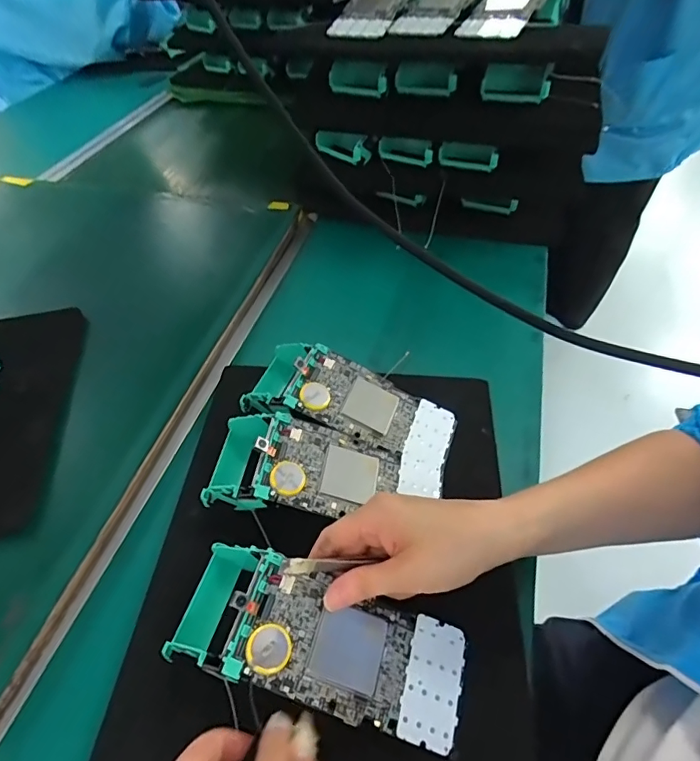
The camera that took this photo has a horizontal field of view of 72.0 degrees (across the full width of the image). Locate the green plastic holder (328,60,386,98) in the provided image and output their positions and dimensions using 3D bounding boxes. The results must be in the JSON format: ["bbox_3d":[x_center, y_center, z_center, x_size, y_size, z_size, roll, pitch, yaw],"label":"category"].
[{"bbox_3d":[0.007,-0.338,0.536,0.072,0.034,0.013,25,55,22],"label":"green plastic holder"}]

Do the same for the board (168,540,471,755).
[{"bbox_3d":[-0.016,0.157,0.290,0.168,0.042,0.066,19,54,3],"label":"board"}]

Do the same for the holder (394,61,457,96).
[{"bbox_3d":[0.080,-0.321,0.513,0.066,0.033,0.010,14,52,15],"label":"holder"}]

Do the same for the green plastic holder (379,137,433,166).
[{"bbox_3d":[0.067,-0.273,0.570,0.066,0.027,0.012,18,53,18],"label":"green plastic holder"}]

